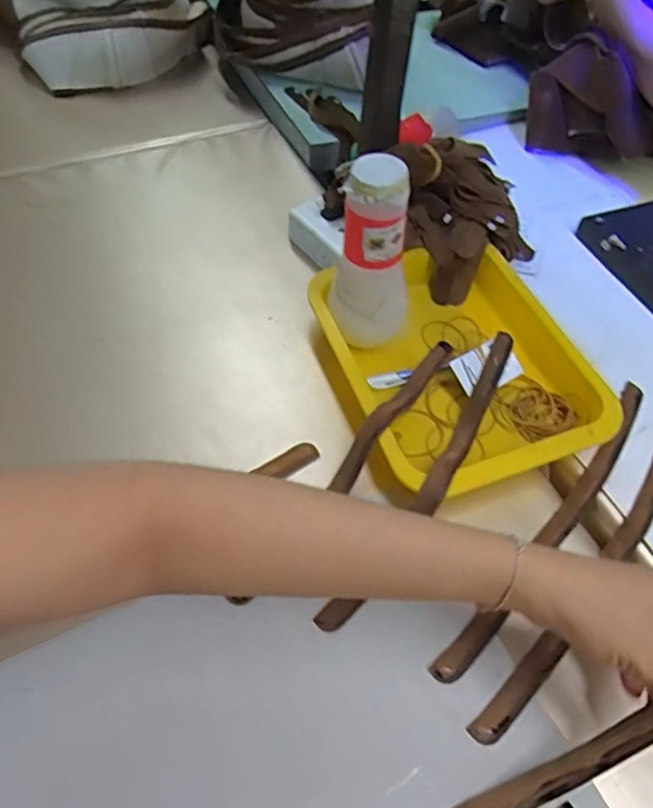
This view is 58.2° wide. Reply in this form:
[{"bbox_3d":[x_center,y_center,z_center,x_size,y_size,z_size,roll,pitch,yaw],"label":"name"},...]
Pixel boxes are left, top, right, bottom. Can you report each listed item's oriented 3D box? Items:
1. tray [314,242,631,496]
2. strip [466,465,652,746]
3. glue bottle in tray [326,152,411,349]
[{"bbox_3d":[0.112,-0.039,0.521,0.201,0.044,0.245,-14,56,-13],"label":"tray"},{"bbox_3d":[0.209,0.119,0.442,0.026,0.010,0.325,37,60,21],"label":"strip"},{"bbox_3d":[0.038,-0.115,0.492,0.061,0.171,0.049,-15,56,-14],"label":"glue bottle in tray"}]

